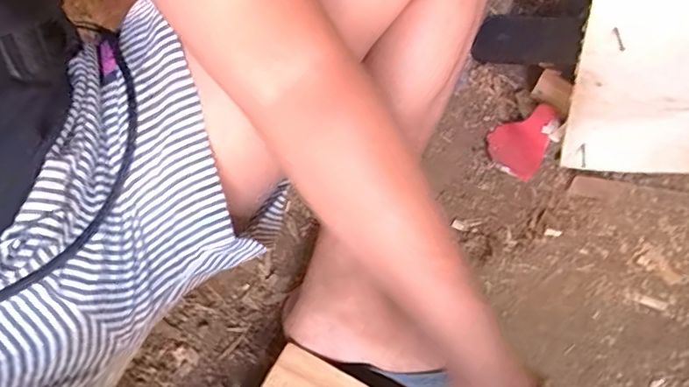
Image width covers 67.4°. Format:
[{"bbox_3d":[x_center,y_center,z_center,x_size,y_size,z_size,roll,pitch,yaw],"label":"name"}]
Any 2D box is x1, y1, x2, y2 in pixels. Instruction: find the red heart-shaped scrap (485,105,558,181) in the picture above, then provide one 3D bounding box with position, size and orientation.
[{"bbox_3d":[0.212,-0.068,0.624,0.066,0.005,0.091,28,88,24],"label":"red heart-shaped scrap"}]

